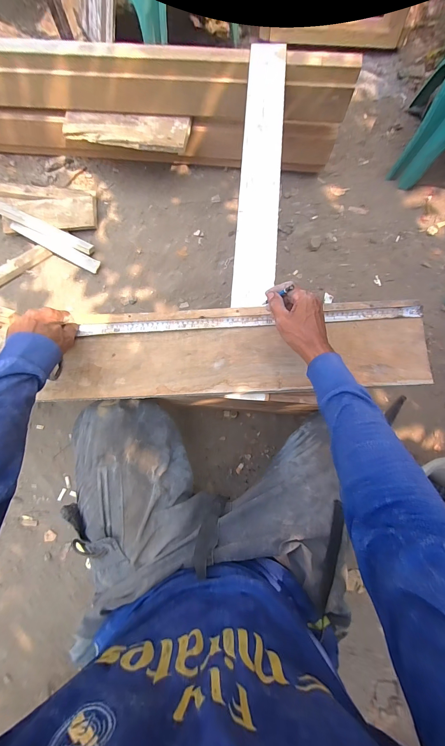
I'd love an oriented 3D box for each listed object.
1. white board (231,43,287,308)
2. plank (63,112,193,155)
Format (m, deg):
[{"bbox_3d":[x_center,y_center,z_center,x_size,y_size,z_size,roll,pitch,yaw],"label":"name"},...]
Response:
[{"bbox_3d":[0.087,-0.458,0.651,0.090,0.012,0.647,4,83,3],"label":"white board"},{"bbox_3d":[-0.280,-0.722,0.848,0.366,0.024,0.119,6,78,0],"label":"plank"}]

